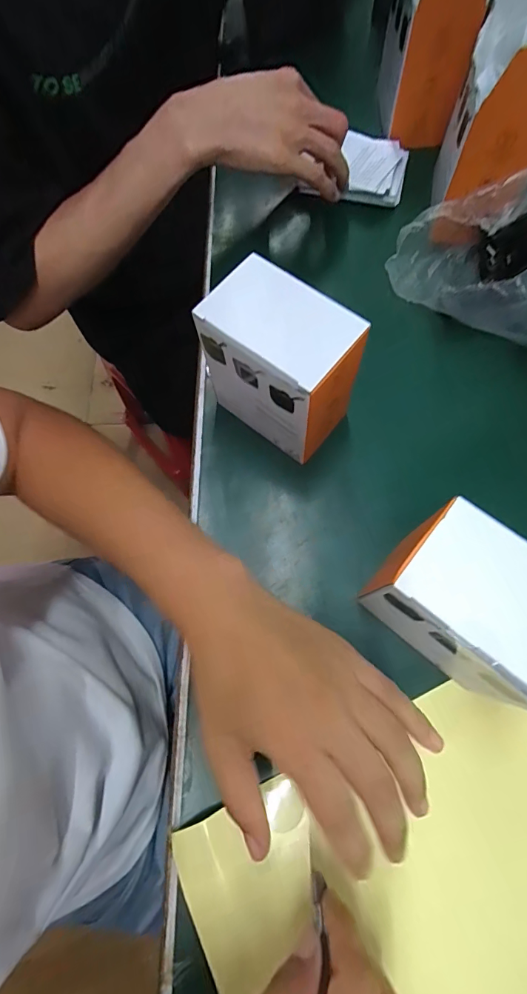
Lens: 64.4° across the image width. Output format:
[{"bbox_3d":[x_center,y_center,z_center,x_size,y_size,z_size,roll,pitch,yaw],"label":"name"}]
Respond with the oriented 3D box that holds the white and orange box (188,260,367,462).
[{"bbox_3d":[0.012,-0.095,0.316,0.101,0.120,0.069,38,79,14],"label":"white and orange box"}]

